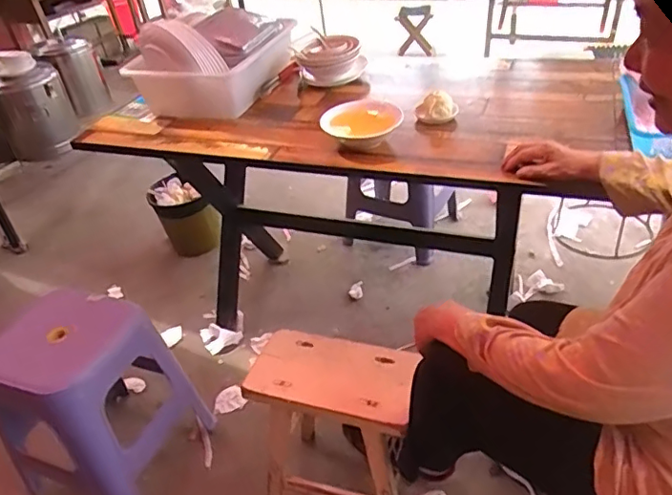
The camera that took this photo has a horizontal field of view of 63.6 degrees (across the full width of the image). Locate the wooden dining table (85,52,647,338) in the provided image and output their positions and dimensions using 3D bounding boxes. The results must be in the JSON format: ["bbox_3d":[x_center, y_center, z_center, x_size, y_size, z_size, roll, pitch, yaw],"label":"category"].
[{"bbox_3d":[0.076,-0.095,1.476,1.150,0.681,0.568,7,41,18],"label":"wooden dining table"}]

